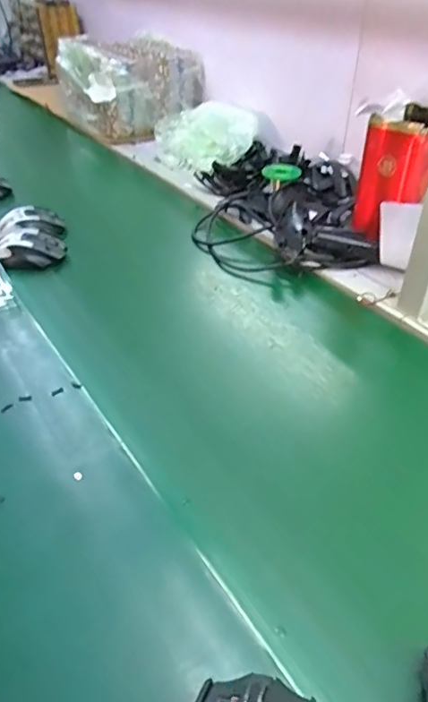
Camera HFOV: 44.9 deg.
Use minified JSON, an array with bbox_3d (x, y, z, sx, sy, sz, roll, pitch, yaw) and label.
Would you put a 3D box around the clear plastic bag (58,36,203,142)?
[{"bbox_3d":[-0.210,-0.693,1.352,0.301,0.188,0.275,-21,43,-24],"label":"clear plastic bag"}]

